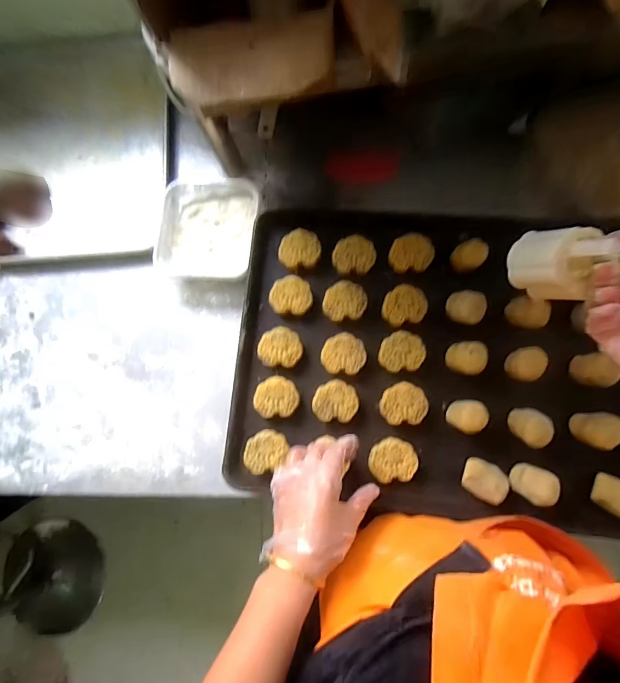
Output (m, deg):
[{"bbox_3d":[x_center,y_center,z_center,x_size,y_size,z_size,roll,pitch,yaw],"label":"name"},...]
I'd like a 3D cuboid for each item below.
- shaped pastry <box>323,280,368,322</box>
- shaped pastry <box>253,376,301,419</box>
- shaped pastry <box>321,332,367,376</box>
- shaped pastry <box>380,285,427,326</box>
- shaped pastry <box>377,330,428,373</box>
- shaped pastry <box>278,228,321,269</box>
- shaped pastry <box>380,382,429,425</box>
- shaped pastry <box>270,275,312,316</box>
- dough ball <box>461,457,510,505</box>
[{"bbox_3d":[0.050,-0.056,0.581,0.061,0.035,0.055,-8,81,4],"label":"shaped pastry"},{"bbox_3d":[-0.046,0.077,0.555,0.061,0.016,0.054,-3,81,5],"label":"shaped pastry"},{"bbox_3d":[0.047,0.018,0.568,0.060,0.030,0.055,3,82,5],"label":"shaped pastry"},{"bbox_3d":[0.133,-0.050,0.570,0.062,0.031,0.055,-9,81,4],"label":"shaped pastry"},{"bbox_3d":[0.126,0.015,0.559,0.061,0.029,0.053,-5,81,4],"label":"shaped pastry"},{"bbox_3d":[-0.015,-0.136,0.587,0.059,0.018,0.053,1,82,5],"label":"shaped pastry"},{"bbox_3d":[0.127,0.085,0.548,0.060,0.030,0.054,-2,81,5],"label":"shaped pastry"},{"bbox_3d":[-0.026,-0.066,0.576,0.059,0.019,0.052,11,83,7],"label":"shaped pastry"},{"bbox_3d":[0.225,0.179,0.520,0.054,0.041,0.045,27,85,8],"label":"dough ball"}]

